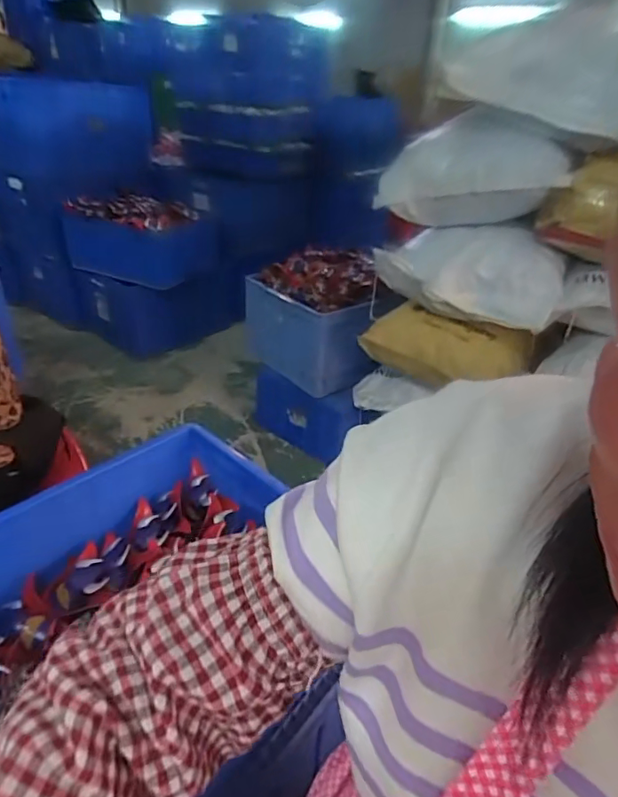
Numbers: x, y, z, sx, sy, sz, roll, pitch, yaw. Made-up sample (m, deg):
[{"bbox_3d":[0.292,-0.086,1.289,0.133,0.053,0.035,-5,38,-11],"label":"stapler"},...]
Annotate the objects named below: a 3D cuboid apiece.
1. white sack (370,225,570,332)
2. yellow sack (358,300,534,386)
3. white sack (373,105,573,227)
[{"bbox_3d":[0.394,-0.319,1.326,0.454,0.195,0.185,19,35,24],"label":"white sack"},{"bbox_3d":[0.359,-0.135,1.429,0.427,0.160,0.154,21,36,27],"label":"yellow sack"},{"bbox_3d":[0.389,-0.536,1.263,0.448,0.244,0.165,22,36,27],"label":"white sack"}]

